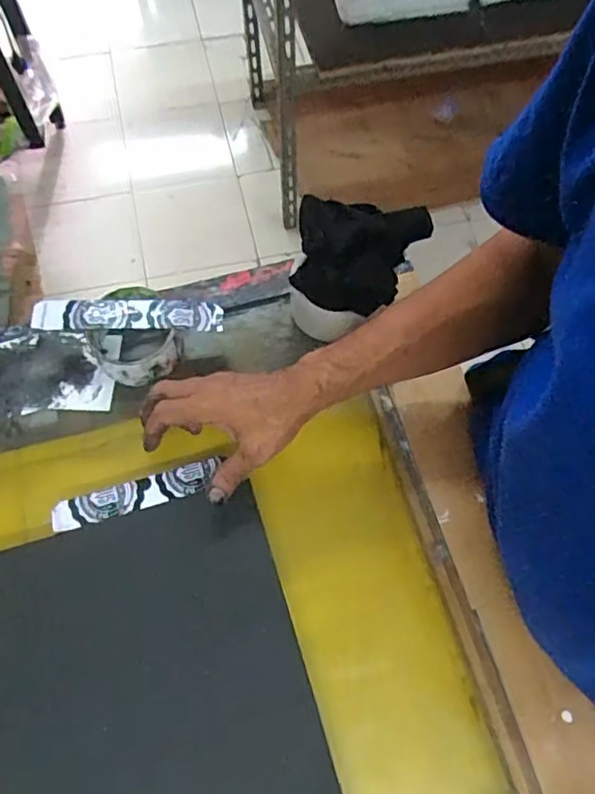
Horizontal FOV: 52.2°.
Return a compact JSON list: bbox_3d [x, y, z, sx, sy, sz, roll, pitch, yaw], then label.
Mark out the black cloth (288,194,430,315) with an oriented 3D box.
[{"bbox_3d":[0.049,-0.136,0.559,0.123,0.057,0.100,18,65,7],"label":"black cloth"}]

